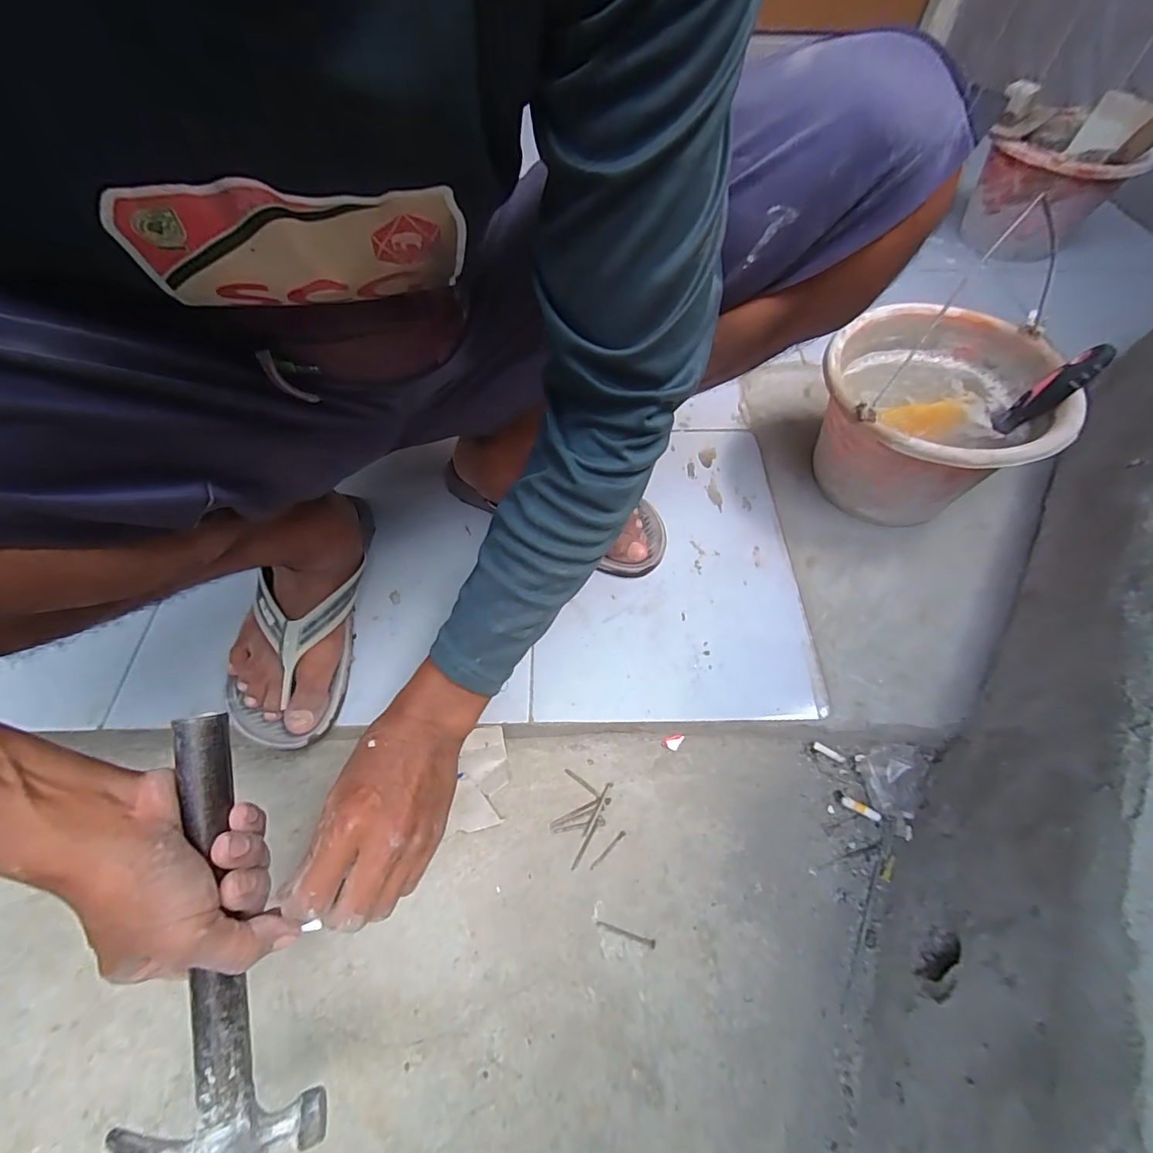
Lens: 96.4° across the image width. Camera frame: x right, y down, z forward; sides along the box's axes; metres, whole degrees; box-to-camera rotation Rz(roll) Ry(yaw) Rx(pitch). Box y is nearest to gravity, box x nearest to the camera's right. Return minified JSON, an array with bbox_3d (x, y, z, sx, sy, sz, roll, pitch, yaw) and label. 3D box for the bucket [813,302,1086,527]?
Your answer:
[{"bbox_3d":[0.382,-0.165,0.578,0.257,0.157,0.213,-38,66,-21],"label":"bucket"}]

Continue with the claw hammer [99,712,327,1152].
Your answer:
[{"bbox_3d":[-0.206,0.203,0.285,0.094,0.034,0.247,-6,88,-4],"label":"claw hammer"}]

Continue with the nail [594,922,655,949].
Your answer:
[{"bbox_3d":[0.040,0.294,0.423,0.050,0.004,0.006,14,59,8],"label":"nail"}]

